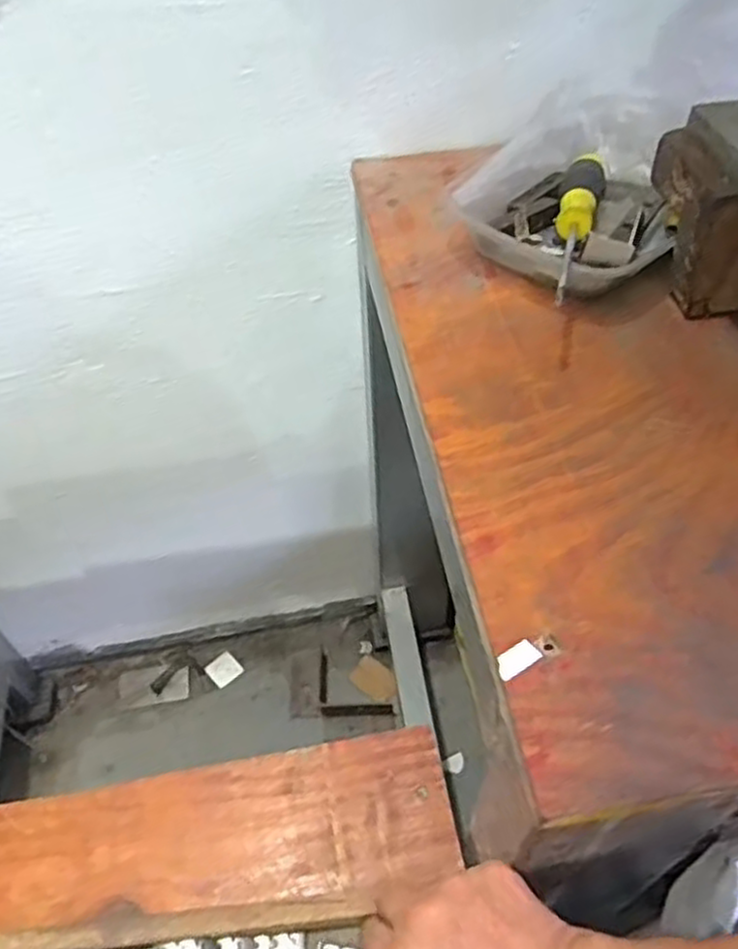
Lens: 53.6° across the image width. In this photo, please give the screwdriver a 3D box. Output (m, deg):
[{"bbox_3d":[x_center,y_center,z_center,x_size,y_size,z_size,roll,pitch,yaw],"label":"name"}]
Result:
[{"bbox_3d":[0.134,-0.160,0.464,0.028,0.032,0.150,9,51,11],"label":"screwdriver"}]

